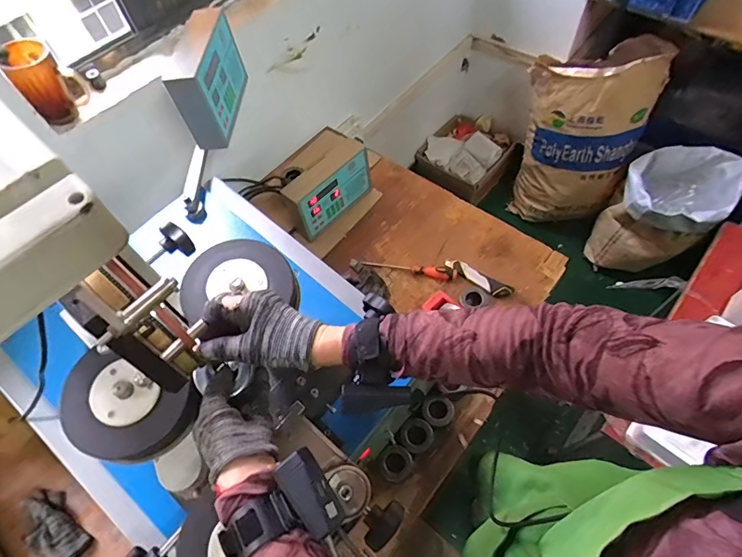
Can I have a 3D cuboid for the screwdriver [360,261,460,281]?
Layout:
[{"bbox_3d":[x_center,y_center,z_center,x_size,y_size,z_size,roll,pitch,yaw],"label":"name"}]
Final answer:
[{"bbox_3d":[0.090,-0.026,1.021,0.219,0.031,0.026,11,61,10],"label":"screwdriver"}]

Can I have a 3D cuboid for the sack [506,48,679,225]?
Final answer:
[{"bbox_3d":[0.751,-0.511,1.597,0.401,0.594,0.304,27,65,19],"label":"sack"}]

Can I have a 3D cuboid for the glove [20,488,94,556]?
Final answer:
[{"bbox_3d":[-0.576,0.450,0.786,0.148,0.033,0.075,36,68,22],"label":"glove"}]

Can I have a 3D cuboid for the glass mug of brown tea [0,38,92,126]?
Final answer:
[{"bbox_3d":[-0.549,-0.338,0.750,0.092,0.113,0.080,-30,62,-13],"label":"glass mug of brown tea"}]

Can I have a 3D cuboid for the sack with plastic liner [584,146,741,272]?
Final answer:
[{"bbox_3d":[1.044,-0.244,1.571,0.377,0.391,0.305,-40,64,-18],"label":"sack with plastic liner"}]

